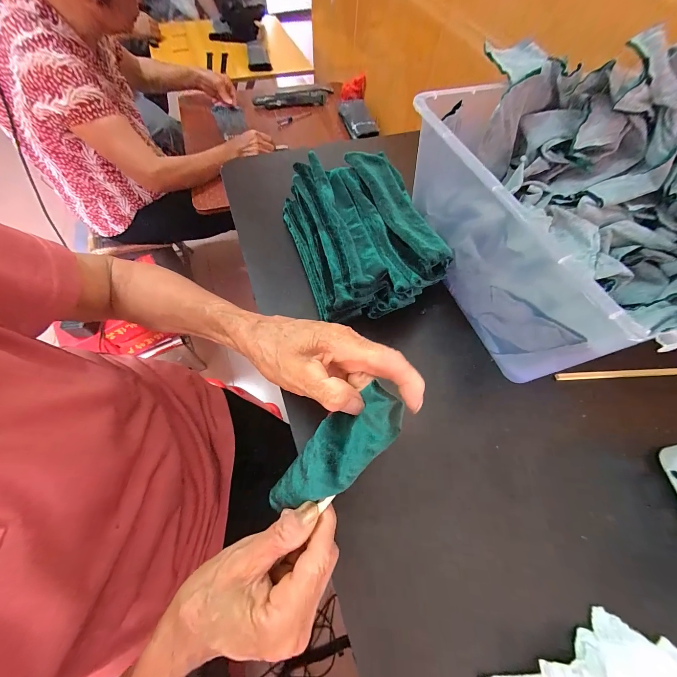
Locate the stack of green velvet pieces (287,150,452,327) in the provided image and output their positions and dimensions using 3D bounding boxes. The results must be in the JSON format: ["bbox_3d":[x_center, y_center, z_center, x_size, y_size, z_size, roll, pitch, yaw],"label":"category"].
[{"bbox_3d":[0.025,-0.117,0.322,0.139,0.071,0.198,-15,64,-10],"label":"stack of green velvet pieces"}]

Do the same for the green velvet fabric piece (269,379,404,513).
[{"bbox_3d":[-0.011,0.090,0.213,0.149,0.019,0.043,-46,66,23],"label":"green velvet fabric piece"}]

